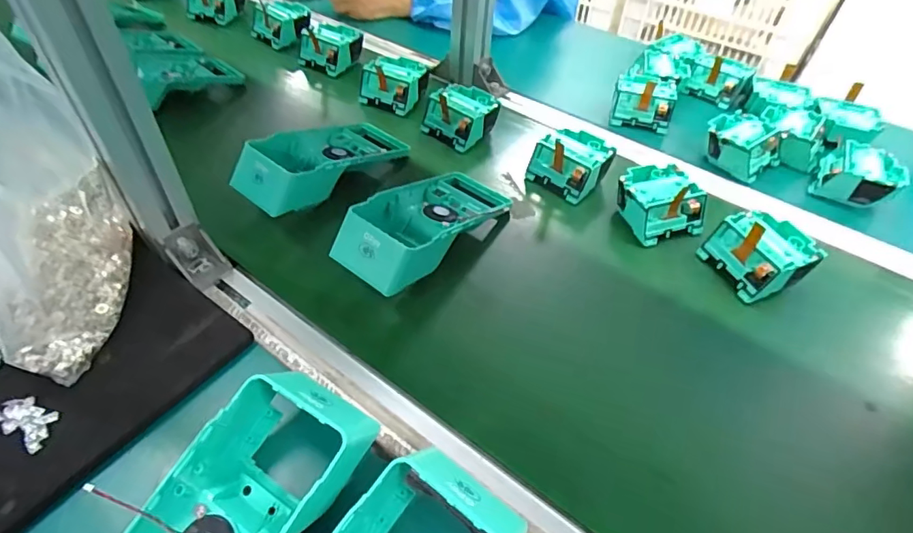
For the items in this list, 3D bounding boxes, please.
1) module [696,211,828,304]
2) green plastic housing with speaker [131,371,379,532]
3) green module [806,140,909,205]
[{"bbox_3d":[0.292,-0.016,0.481,0.085,0.049,0.077,-13,48,-17],"label":"module"},{"bbox_3d":[-0.133,0.147,0.286,0.083,0.060,0.187,26,49,19],"label":"green plastic housing with speaker"},{"bbox_3d":[0.457,-0.103,0.570,0.076,0.037,0.080,30,50,22],"label":"green module"}]

